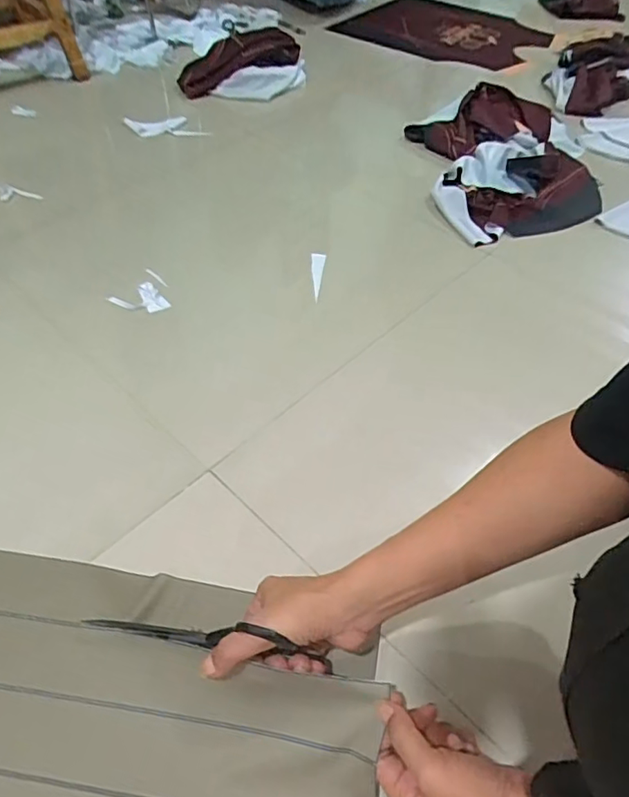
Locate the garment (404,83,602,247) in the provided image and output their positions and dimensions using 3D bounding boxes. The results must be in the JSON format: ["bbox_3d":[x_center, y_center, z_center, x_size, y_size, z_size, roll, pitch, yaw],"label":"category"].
[{"bbox_3d":[0.389,-0.486,1.086,0.349,0.063,0.437,-6,50,-6],"label":"garment"}]

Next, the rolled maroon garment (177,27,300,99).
[{"bbox_3d":[-0.177,-0.772,1.232,0.277,0.087,0.062,-20,53,3],"label":"rolled maroon garment"}]

